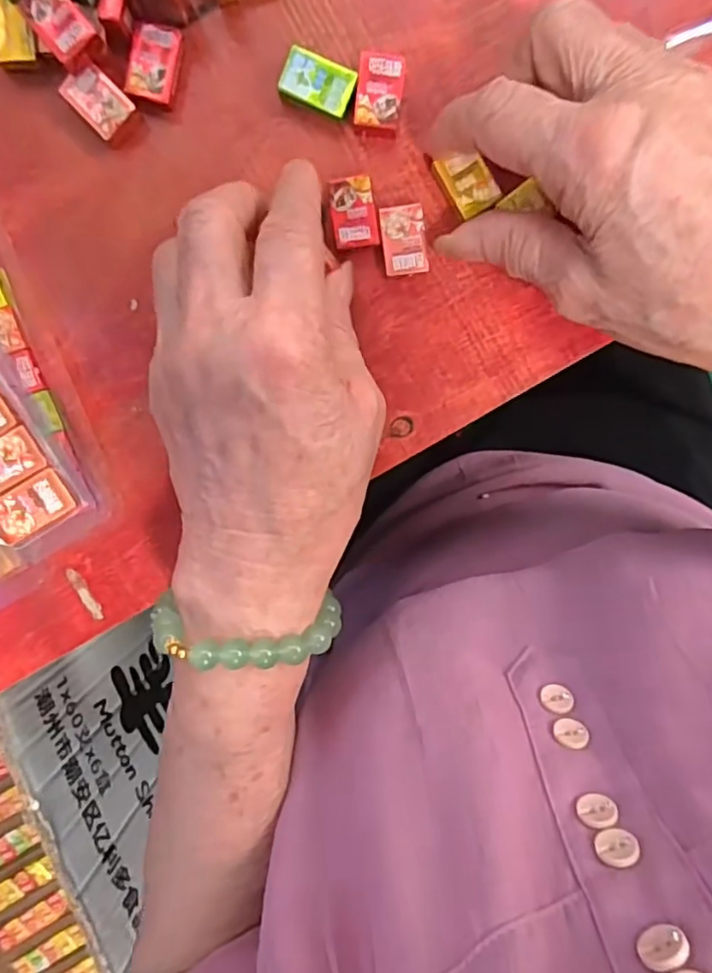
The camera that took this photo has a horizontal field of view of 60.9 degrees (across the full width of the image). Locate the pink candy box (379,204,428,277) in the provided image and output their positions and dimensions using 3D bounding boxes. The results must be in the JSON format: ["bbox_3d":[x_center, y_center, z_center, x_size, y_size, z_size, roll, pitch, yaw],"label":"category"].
[{"bbox_3d":[0.018,-0.093,0.230,0.016,0.008,0.025,-8,99,1],"label":"pink candy box"}]

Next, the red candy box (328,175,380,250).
[{"bbox_3d":[-0.001,-0.103,0.229,0.017,0.009,0.025,-9,99,1],"label":"red candy box"}]

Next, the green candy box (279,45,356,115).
[{"bbox_3d":[-0.013,-0.147,0.223,0.025,0.009,0.018,19,98,-3],"label":"green candy box"}]

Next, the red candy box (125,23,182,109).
[{"bbox_3d":[-0.074,-0.155,0.224,0.017,0.008,0.026,13,99,-2],"label":"red candy box"}]

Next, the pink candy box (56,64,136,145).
[{"bbox_3d":[-0.095,-0.142,0.225,0.024,0.011,0.017,43,97,-6],"label":"pink candy box"}]

